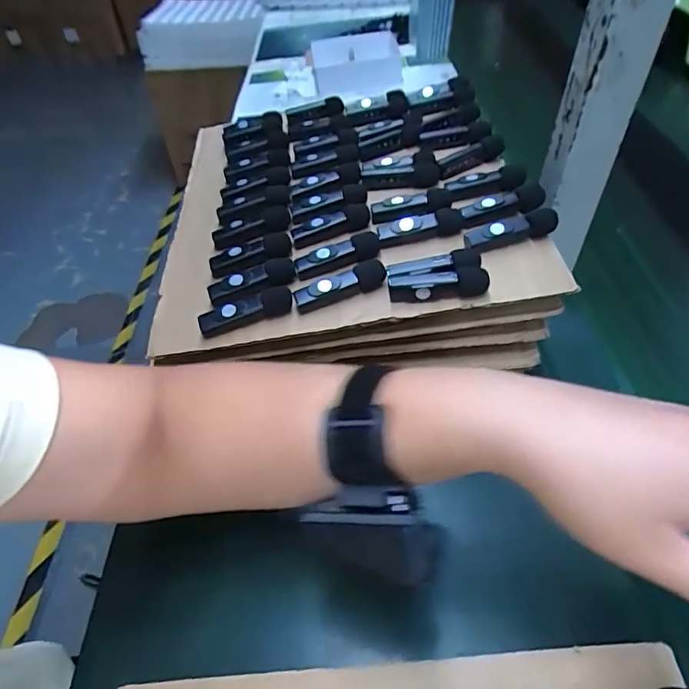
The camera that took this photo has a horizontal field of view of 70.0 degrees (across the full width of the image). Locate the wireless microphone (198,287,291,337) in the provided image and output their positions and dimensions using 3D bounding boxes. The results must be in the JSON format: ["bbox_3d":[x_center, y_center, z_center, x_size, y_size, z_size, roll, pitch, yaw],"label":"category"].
[{"bbox_3d":[-0.068,-0.023,0.338,0.064,0.018,0.012,-14,49,-10],"label":"wireless microphone"}]

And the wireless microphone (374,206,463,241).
[{"bbox_3d":[0.057,-0.089,0.369,0.062,0.015,0.012,-7,46,1],"label":"wireless microphone"}]

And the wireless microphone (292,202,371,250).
[{"bbox_3d":[-0.010,-0.092,0.386,0.061,0.020,0.013,-16,49,-12],"label":"wireless microphone"}]

